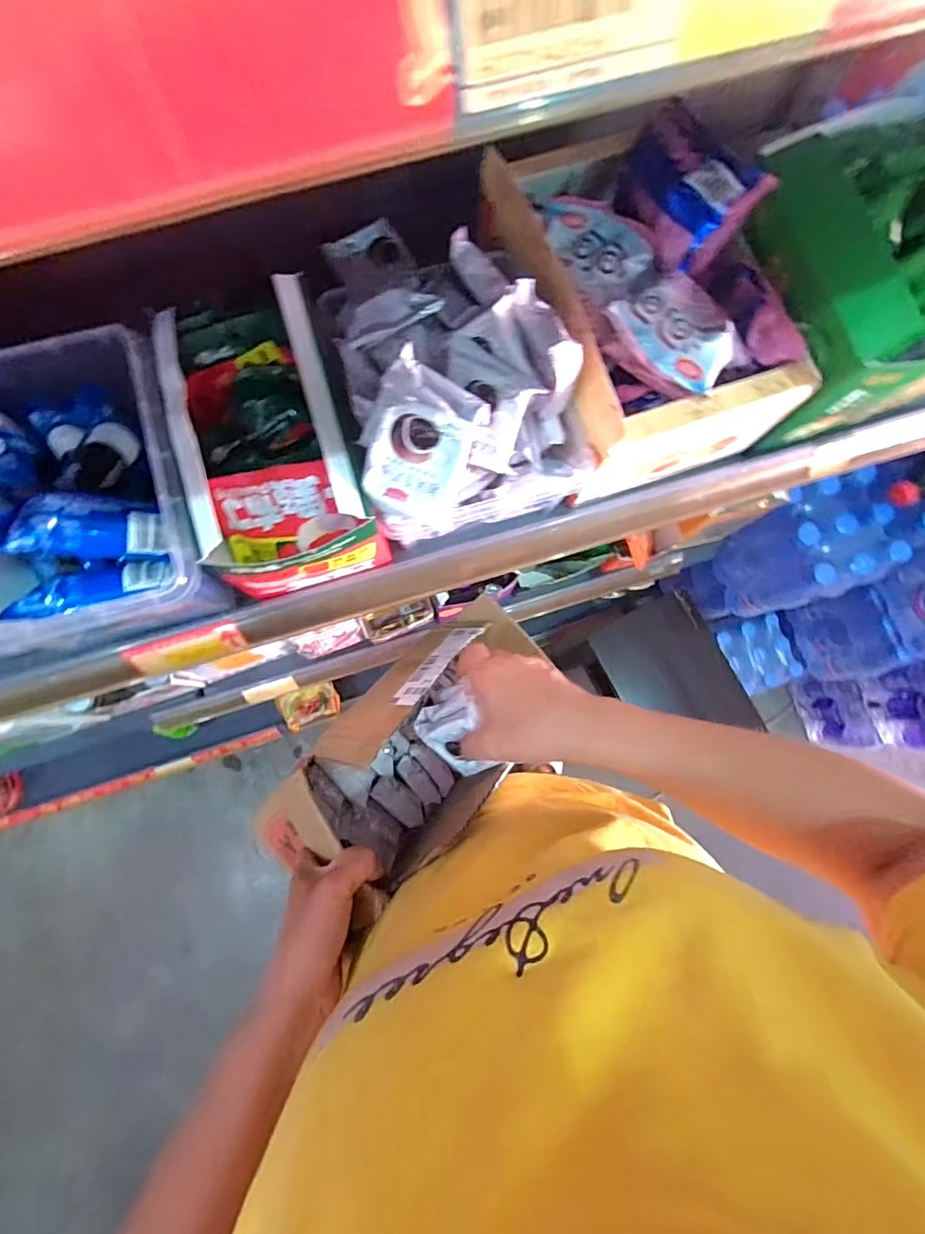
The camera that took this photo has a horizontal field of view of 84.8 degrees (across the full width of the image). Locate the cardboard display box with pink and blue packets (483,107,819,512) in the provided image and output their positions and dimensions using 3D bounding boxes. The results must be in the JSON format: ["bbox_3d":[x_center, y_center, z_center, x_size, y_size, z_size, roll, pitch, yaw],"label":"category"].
[{"bbox_3d":[0.137,-0.247,0.395,0.177,0.115,0.250,-21,79,-5],"label":"cardboard display box with pink and blue packets"}]

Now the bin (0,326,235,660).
[{"bbox_3d":[-0.268,-0.081,0.360,0.163,0.098,0.205,-19,79,-4],"label":"bin"}]

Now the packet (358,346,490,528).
[{"bbox_3d":[-0.028,-0.116,0.325,0.073,0.035,0.097,21,79,4],"label":"packet"}]

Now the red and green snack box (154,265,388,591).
[{"bbox_3d":[-0.136,-0.121,0.378,0.112,0.098,0.194,-15,79,-3],"label":"red and green snack box"}]

